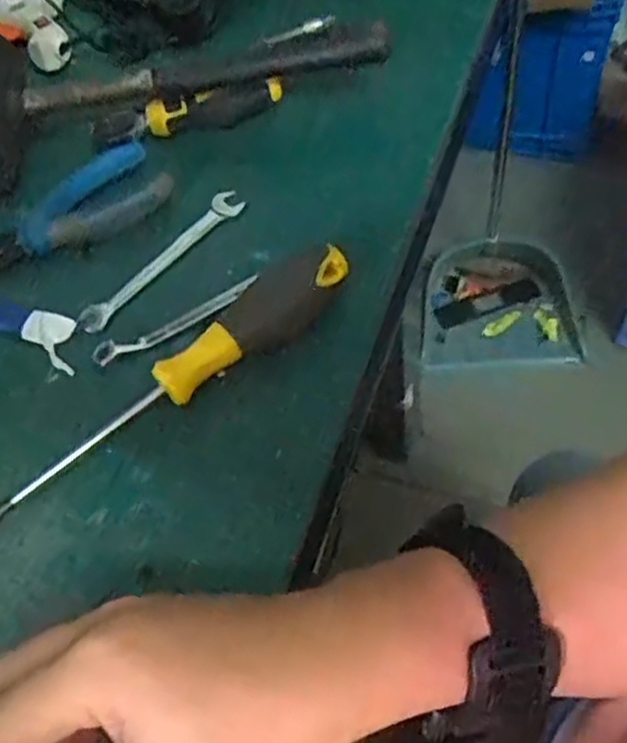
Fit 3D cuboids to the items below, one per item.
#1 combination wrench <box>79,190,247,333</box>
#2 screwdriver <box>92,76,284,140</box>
[{"bbox_3d":[-0.085,-0.064,0.424,0.019,0.005,0.120,34,66,26],"label":"combination wrench"},{"bbox_3d":[-0.081,-0.169,0.482,0.119,0.025,0.018,-16,60,-9],"label":"screwdriver"}]

